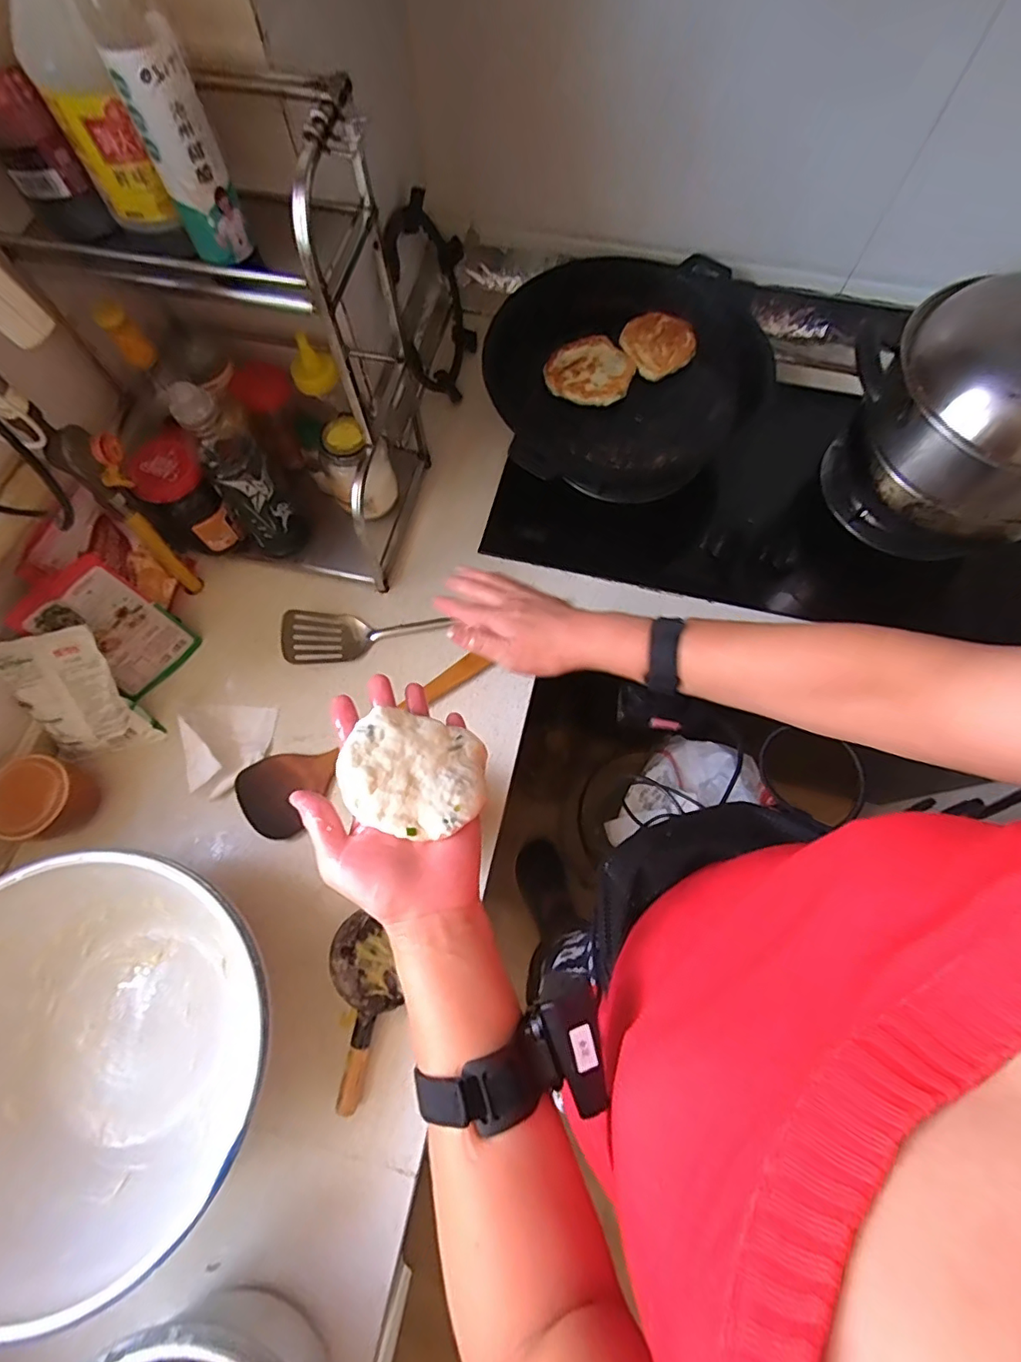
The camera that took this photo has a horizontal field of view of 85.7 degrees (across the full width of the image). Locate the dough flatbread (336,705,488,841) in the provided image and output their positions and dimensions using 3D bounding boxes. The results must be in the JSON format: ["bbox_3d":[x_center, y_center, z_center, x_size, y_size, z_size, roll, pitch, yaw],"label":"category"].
[{"bbox_3d":[-0.063,0.059,0.373,0.095,0.010,0.087,10,48,-11],"label":"dough flatbread"}]

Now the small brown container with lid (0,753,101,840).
[{"bbox_3d":[-0.499,0.127,0.591,0.070,0.069,0.086,9,70,3],"label":"small brown container with lid"}]

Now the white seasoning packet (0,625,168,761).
[{"bbox_3d":[-0.481,0.019,0.608,0.099,0.151,0.027,-18,28,-9],"label":"white seasoning packet"}]

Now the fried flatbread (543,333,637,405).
[{"bbox_3d":[0.112,-0.426,0.752,0.107,0.017,0.113,27,72,9],"label":"fried flatbread"}]

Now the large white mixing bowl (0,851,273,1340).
[{"bbox_3d":[-0.372,0.332,0.503,0.315,0.119,0.327,0,70,-1],"label":"large white mixing bowl"}]

